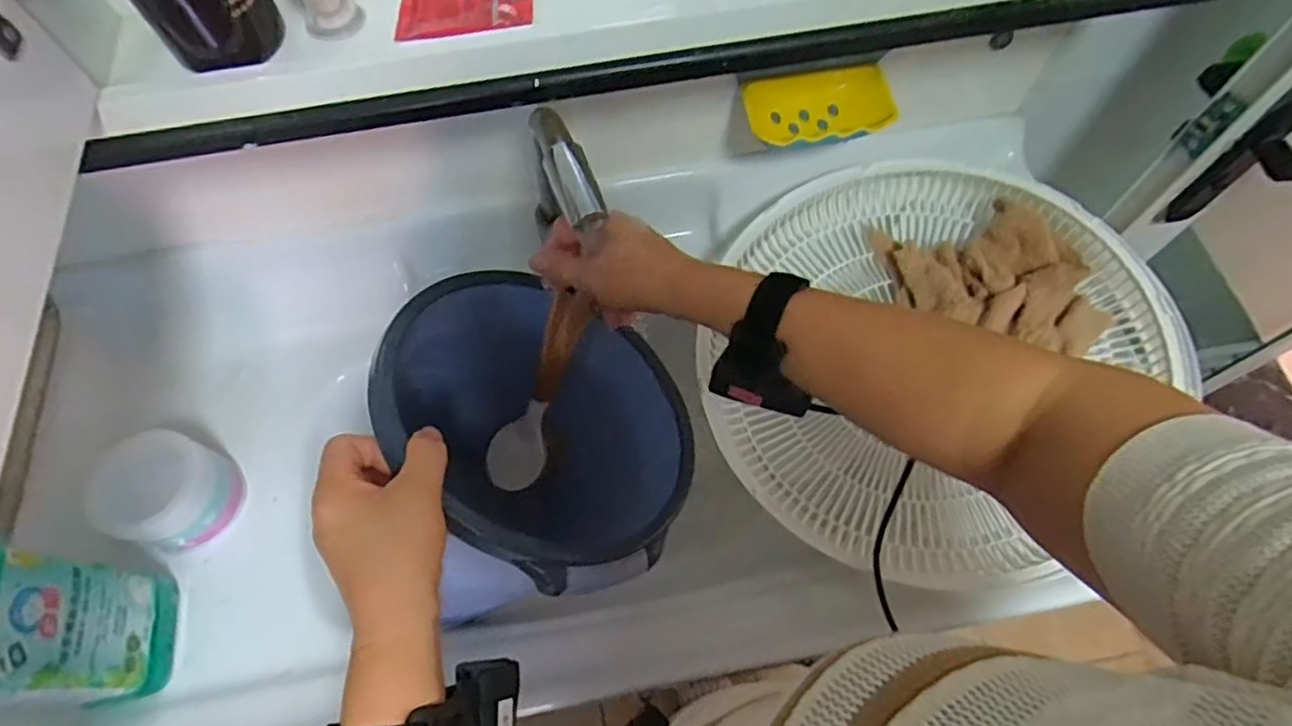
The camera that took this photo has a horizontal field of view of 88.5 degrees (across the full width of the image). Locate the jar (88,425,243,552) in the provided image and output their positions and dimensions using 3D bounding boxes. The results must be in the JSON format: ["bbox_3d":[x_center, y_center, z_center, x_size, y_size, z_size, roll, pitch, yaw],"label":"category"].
[{"bbox_3d":[-0.408,0.112,0.571,0.071,0.094,0.091,20,67,10],"label":"jar"}]

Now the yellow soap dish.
[{"bbox_3d":[0.145,-0.213,0.561,0.123,0.037,0.065,-5,65,-1],"label":"yellow soap dish"}]

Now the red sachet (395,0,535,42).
[{"bbox_3d":[-0.116,-0.233,0.427,0.086,0.005,0.059,-8,65,-2],"label":"red sachet"}]

